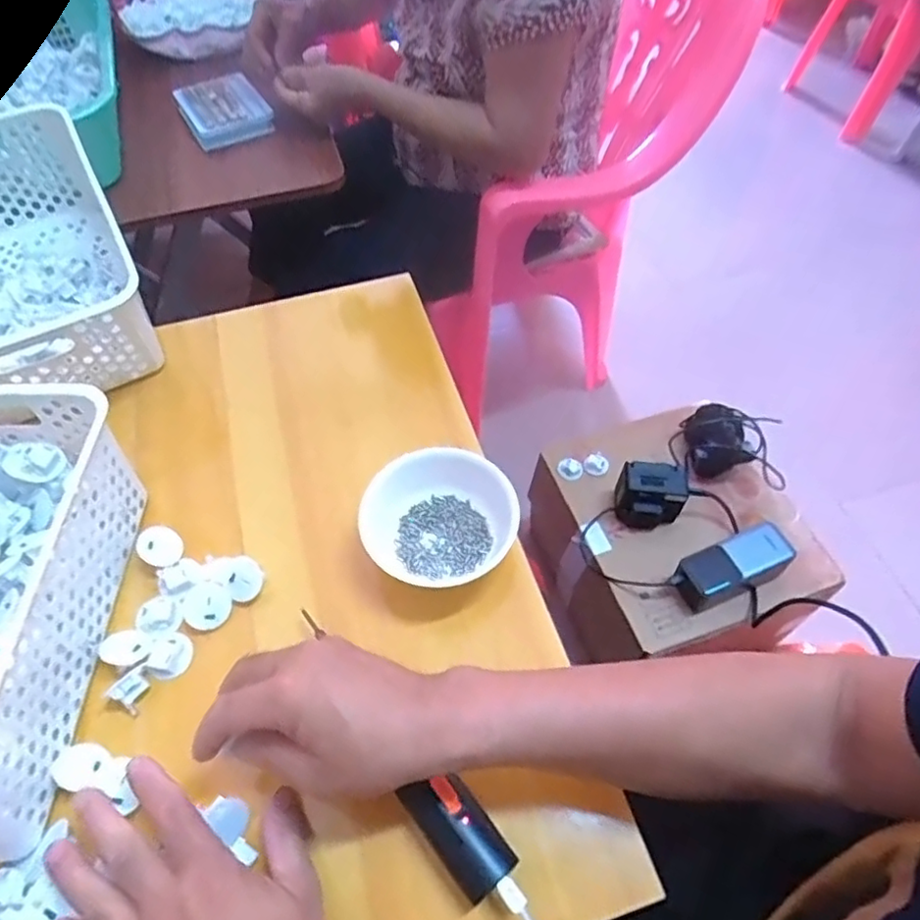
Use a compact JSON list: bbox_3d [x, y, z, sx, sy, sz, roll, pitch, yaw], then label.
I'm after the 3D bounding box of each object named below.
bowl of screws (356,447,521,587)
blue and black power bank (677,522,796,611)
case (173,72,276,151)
[{"bbox_3d":[-0.018,0.047,0.489,0.121,0.052,0.096,-3,55,-1],"label":"bowl of screws"},{"bbox_3d":[0.325,0.129,0.750,0.138,0.053,0.056,-19,57,-12],"label":"blue and black power bank"},{"bbox_3d":[-0.316,-0.468,0.837,0.099,0.026,0.138,-26,58,-16],"label":"case"}]

